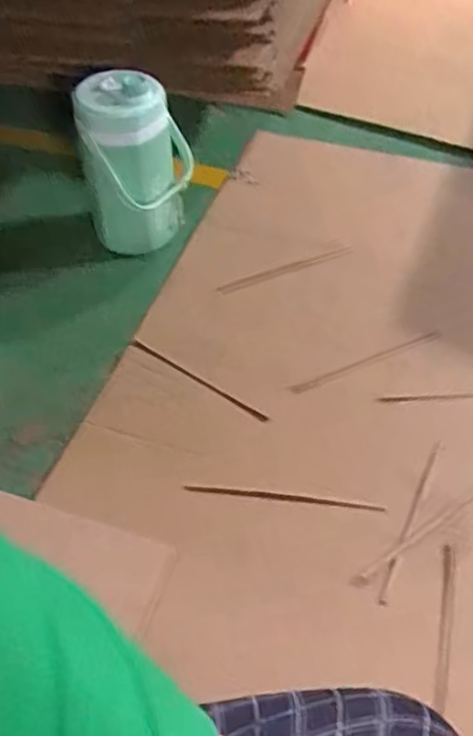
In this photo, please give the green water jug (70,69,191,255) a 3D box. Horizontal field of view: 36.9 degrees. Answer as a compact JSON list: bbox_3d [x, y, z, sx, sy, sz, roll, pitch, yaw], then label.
[{"bbox_3d":[-0.149,-0.315,1.076,0.156,0.262,0.133,-4,49,-1],"label":"green water jug"}]

